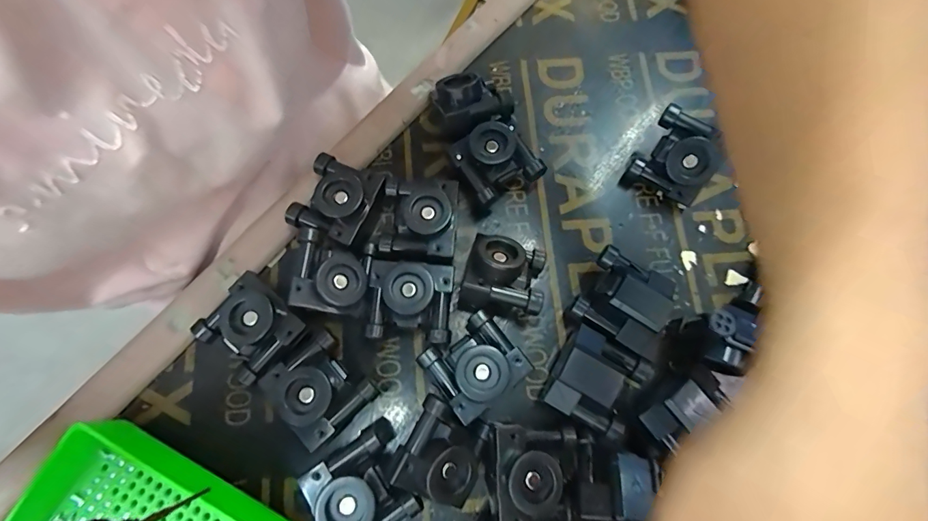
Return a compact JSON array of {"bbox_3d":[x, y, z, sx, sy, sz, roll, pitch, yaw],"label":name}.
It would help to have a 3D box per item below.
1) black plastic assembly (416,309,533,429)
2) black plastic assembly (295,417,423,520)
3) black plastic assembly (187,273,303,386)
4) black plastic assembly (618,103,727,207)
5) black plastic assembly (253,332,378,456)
[{"bbox_3d":[0.007,0.066,0.259,0.052,0.038,0.048,-36,78,-9],"label":"black plastic assembly"},{"bbox_3d":[-0.056,0.132,0.235,0.057,0.027,0.052,-33,77,-9],"label":"black plastic assembly"},{"bbox_3d":[-0.136,0.045,0.262,0.053,0.037,0.057,39,78,9],"label":"black plastic assembly"},{"bbox_3d":[0.151,-0.073,0.293,0.050,0.026,0.057,30,111,15],"label":"black plastic assembly"},{"bbox_3d":[-0.089,0.078,0.253,0.048,0.039,0.052,-42,79,-10],"label":"black plastic assembly"}]

